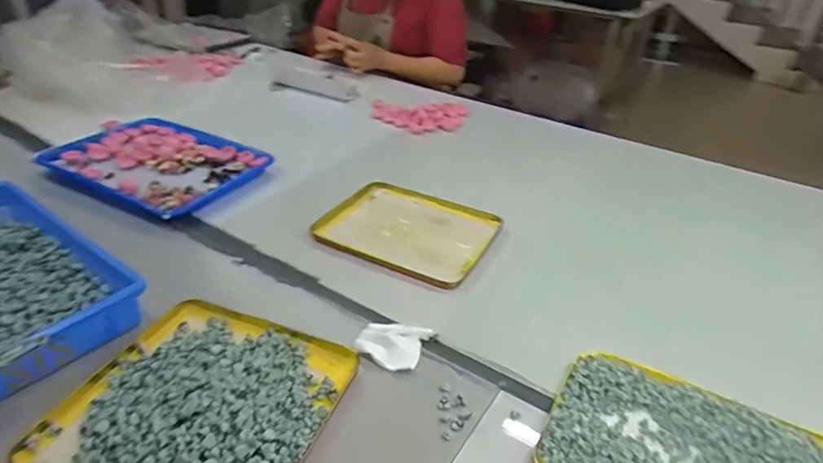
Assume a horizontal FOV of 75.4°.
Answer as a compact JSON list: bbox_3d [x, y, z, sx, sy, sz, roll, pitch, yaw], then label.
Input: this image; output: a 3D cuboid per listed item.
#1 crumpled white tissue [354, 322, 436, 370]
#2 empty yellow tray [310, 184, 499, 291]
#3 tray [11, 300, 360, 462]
[{"bbox_3d":[-0.023,0.128,0.615,0.076,0.012,0.080,13,33,16],"label":"crumpled white tissue"},{"bbox_3d":[0.001,-0.007,0.841,0.251,0.021,0.235,17,34,21],"label":"empty yellow tray"},{"bbox_3d":[-0.206,0.164,0.531,0.246,0.021,0.245,14,33,16],"label":"tray"}]

